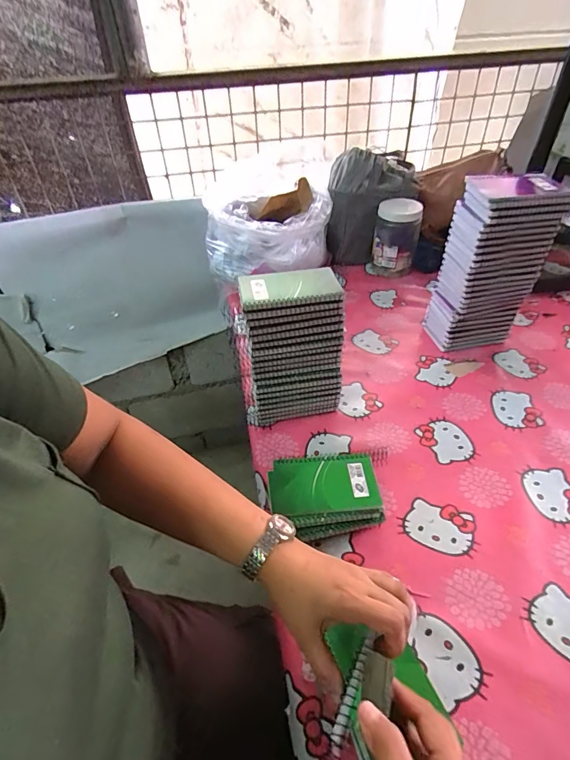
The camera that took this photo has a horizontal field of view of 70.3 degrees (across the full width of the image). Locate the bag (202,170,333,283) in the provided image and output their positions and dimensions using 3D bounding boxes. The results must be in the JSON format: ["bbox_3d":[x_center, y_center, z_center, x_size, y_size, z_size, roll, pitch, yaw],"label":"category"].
[{"bbox_3d":[-0.042,-0.376,0.969,0.298,0.170,0.220,-8,43,-5],"label":"bag"}]

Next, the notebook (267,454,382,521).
[{"bbox_3d":[0.049,0.136,0.529,0.140,0.014,0.084,-6,43,-3],"label":"notebook"}]

